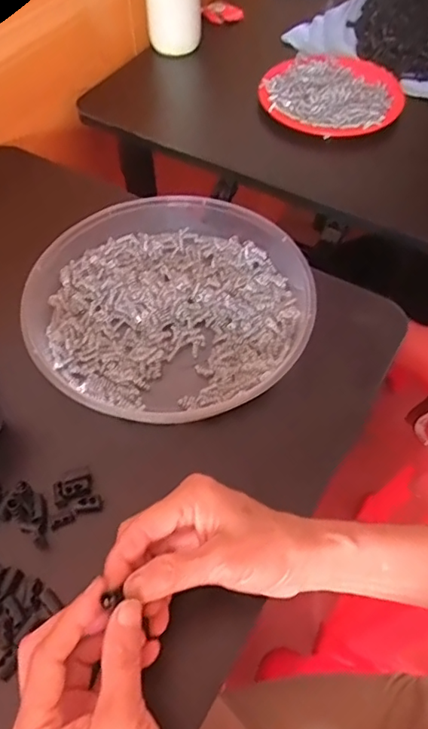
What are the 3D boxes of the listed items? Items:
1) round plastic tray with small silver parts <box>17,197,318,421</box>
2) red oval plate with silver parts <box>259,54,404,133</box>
[{"bbox_3d":[-0.036,-0.056,0.467,0.227,0.034,0.215,0,55,0],"label":"round plastic tray with small silver parts"},{"bbox_3d":[0.141,-0.326,0.658,0.168,0.013,0.159,-3,56,-2],"label":"red oval plate with silver parts"}]

